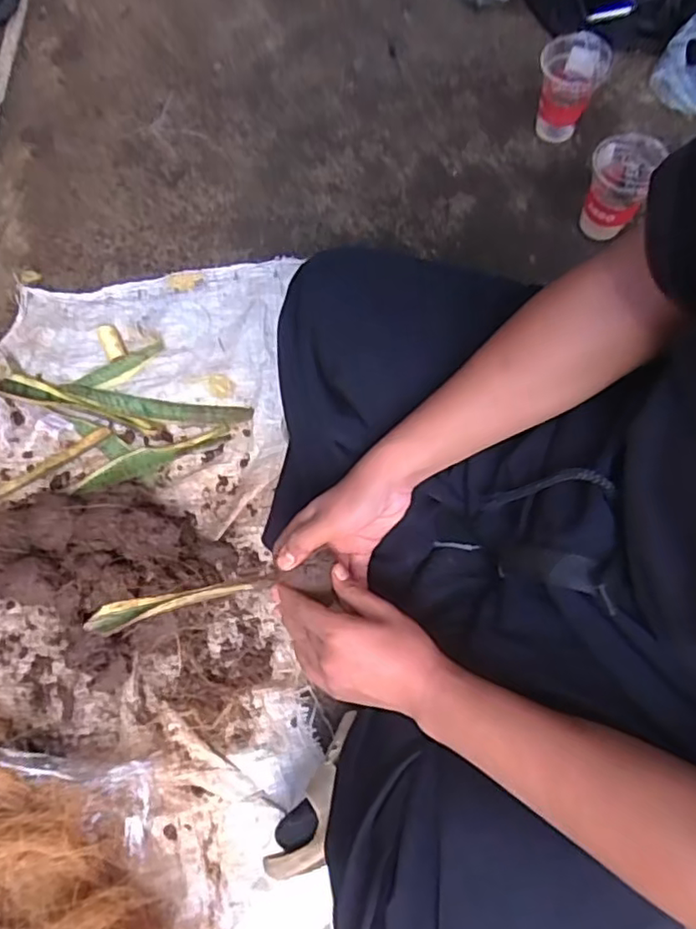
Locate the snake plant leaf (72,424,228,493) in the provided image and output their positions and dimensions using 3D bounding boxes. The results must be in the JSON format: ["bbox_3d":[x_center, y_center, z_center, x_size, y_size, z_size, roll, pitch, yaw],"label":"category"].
[{"bbox_3d":[-0.243,-0.008,0.763,0.199,0.017,0.038,-20,71,-6],"label":"snake plant leaf"}]

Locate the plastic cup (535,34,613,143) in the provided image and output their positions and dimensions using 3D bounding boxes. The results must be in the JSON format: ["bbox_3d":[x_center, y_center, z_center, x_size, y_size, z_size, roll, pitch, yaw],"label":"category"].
[{"bbox_3d":[0.305,-0.524,0.877,0.085,0.107,0.085,0,70,1],"label":"plastic cup"}]

